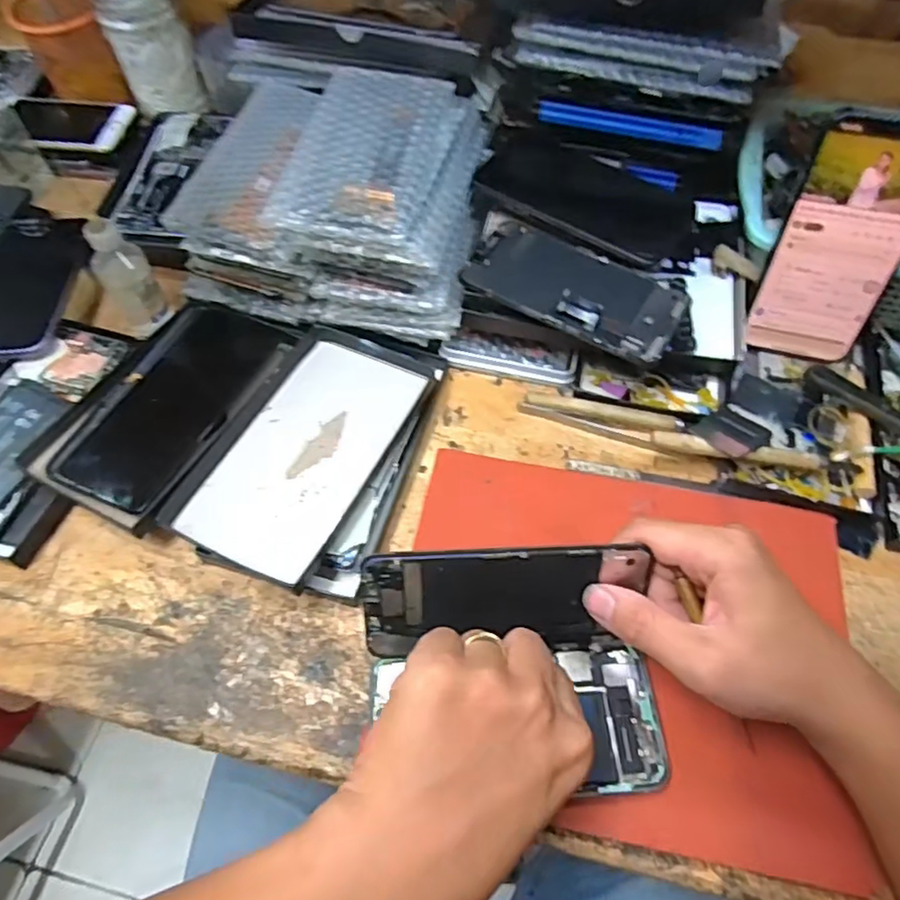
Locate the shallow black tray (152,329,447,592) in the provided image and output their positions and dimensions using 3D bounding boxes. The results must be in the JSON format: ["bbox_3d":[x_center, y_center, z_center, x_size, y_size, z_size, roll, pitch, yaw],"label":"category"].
[{"bbox_3d":[-0.090,-0.007,0.410,0.102,0.010,0.185,24,61,13],"label":"shallow black tray"}]

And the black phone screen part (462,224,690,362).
[{"bbox_3d":[0.086,-0.113,0.425,0.142,0.014,0.070,29,67,14],"label":"black phone screen part"}]

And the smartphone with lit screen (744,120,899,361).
[{"bbox_3d":[0.260,-0.132,0.420,0.077,0.156,0.006,14,43,14],"label":"smartphone with lit screen"}]

